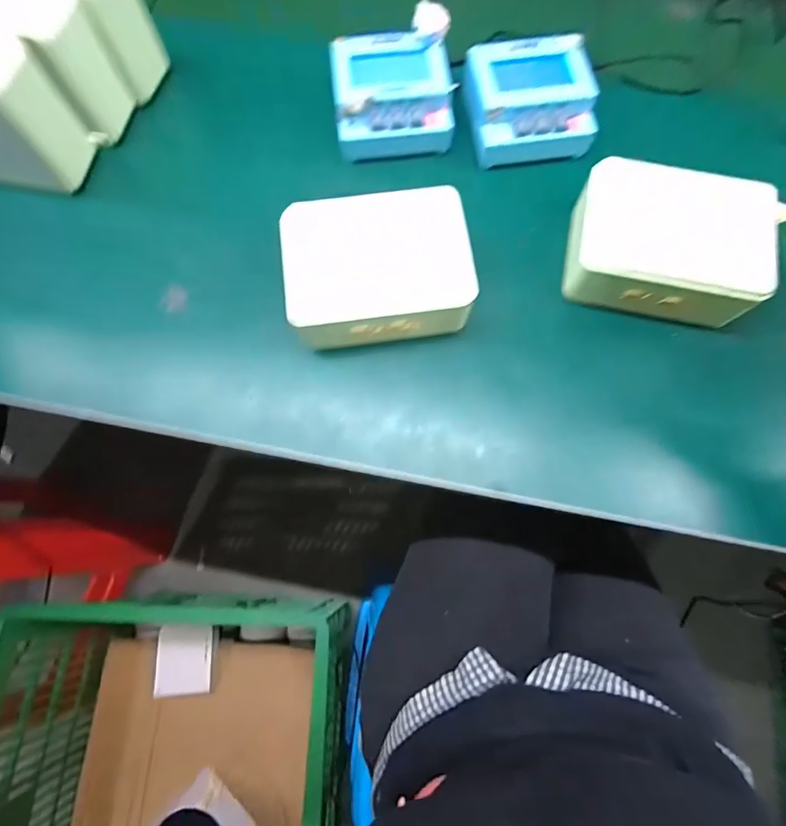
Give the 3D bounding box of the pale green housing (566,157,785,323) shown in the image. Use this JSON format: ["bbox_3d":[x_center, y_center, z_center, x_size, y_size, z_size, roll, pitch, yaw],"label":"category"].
[{"bbox_3d":[0.218,-0.133,0.369,0.143,0.058,0.112,13,74,4],"label":"pale green housing"}]

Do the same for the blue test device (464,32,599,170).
[{"bbox_3d":[0.124,-0.288,0.423,0.107,0.056,0.098,-7,73,-2],"label":"blue test device"}]

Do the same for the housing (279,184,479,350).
[{"bbox_3d":[-0.012,-0.117,0.367,0.146,0.048,0.117,-9,73,-2],"label":"housing"}]

